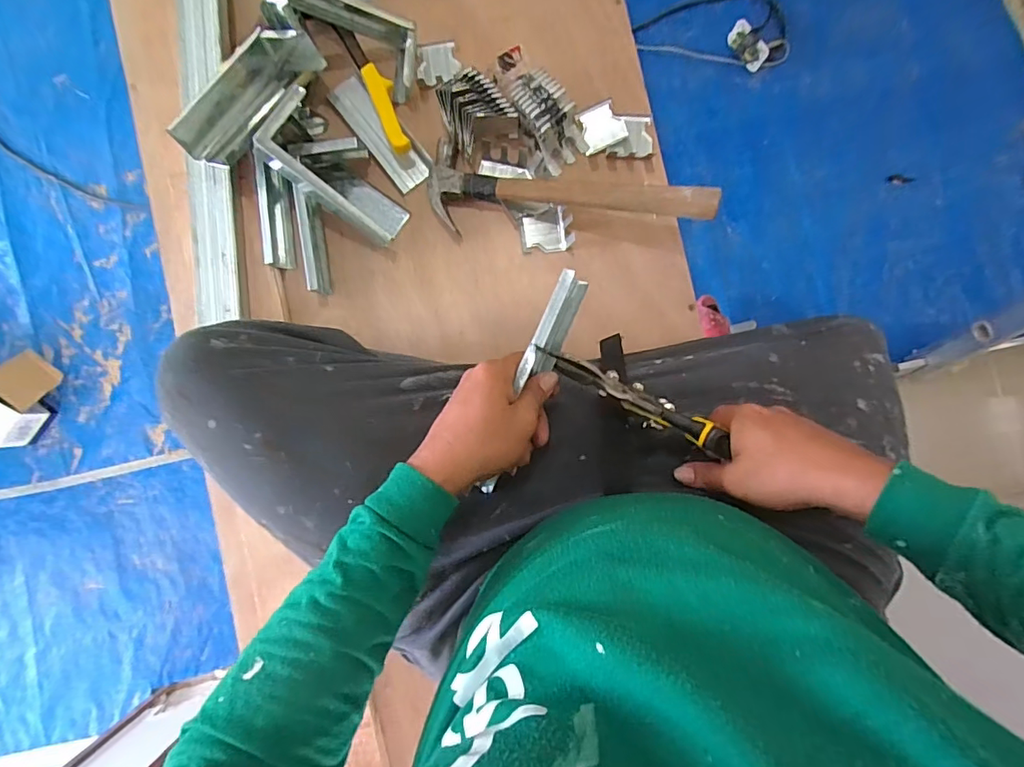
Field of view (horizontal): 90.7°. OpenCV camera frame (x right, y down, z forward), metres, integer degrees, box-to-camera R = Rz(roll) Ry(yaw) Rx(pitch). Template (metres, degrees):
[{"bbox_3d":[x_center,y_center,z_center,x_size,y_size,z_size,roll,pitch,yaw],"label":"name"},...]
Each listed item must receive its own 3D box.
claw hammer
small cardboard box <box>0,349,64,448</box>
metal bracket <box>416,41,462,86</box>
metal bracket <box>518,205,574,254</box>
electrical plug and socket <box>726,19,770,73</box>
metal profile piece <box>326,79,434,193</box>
[{"bbox_3d":[0.059,-0.205,0.548,0.307,0.023,0.084,9,91,13],"label":"claw hammer"},{"bbox_3d":[-1.217,0.037,1.249,0.128,0.117,0.216,33,91,0],"label":"small cardboard box"},{"bbox_3d":[-0.085,-0.372,0.589,0.047,0.015,0.050,-3,88,2],"label":"metal bracket"},{"bbox_3d":[0.039,-0.177,0.580,0.058,0.018,0.049,-8,88,1],"label":"metal bracket"},{"bbox_3d":[0.582,-0.835,1.249,0.056,0.055,0.117,-42,91,1],"label":"electrical plug and socket"},{"bbox_3d":[-0.153,-0.295,0.592,0.048,0.013,0.147,-38,88,0],"label":"metal profile piece"}]

